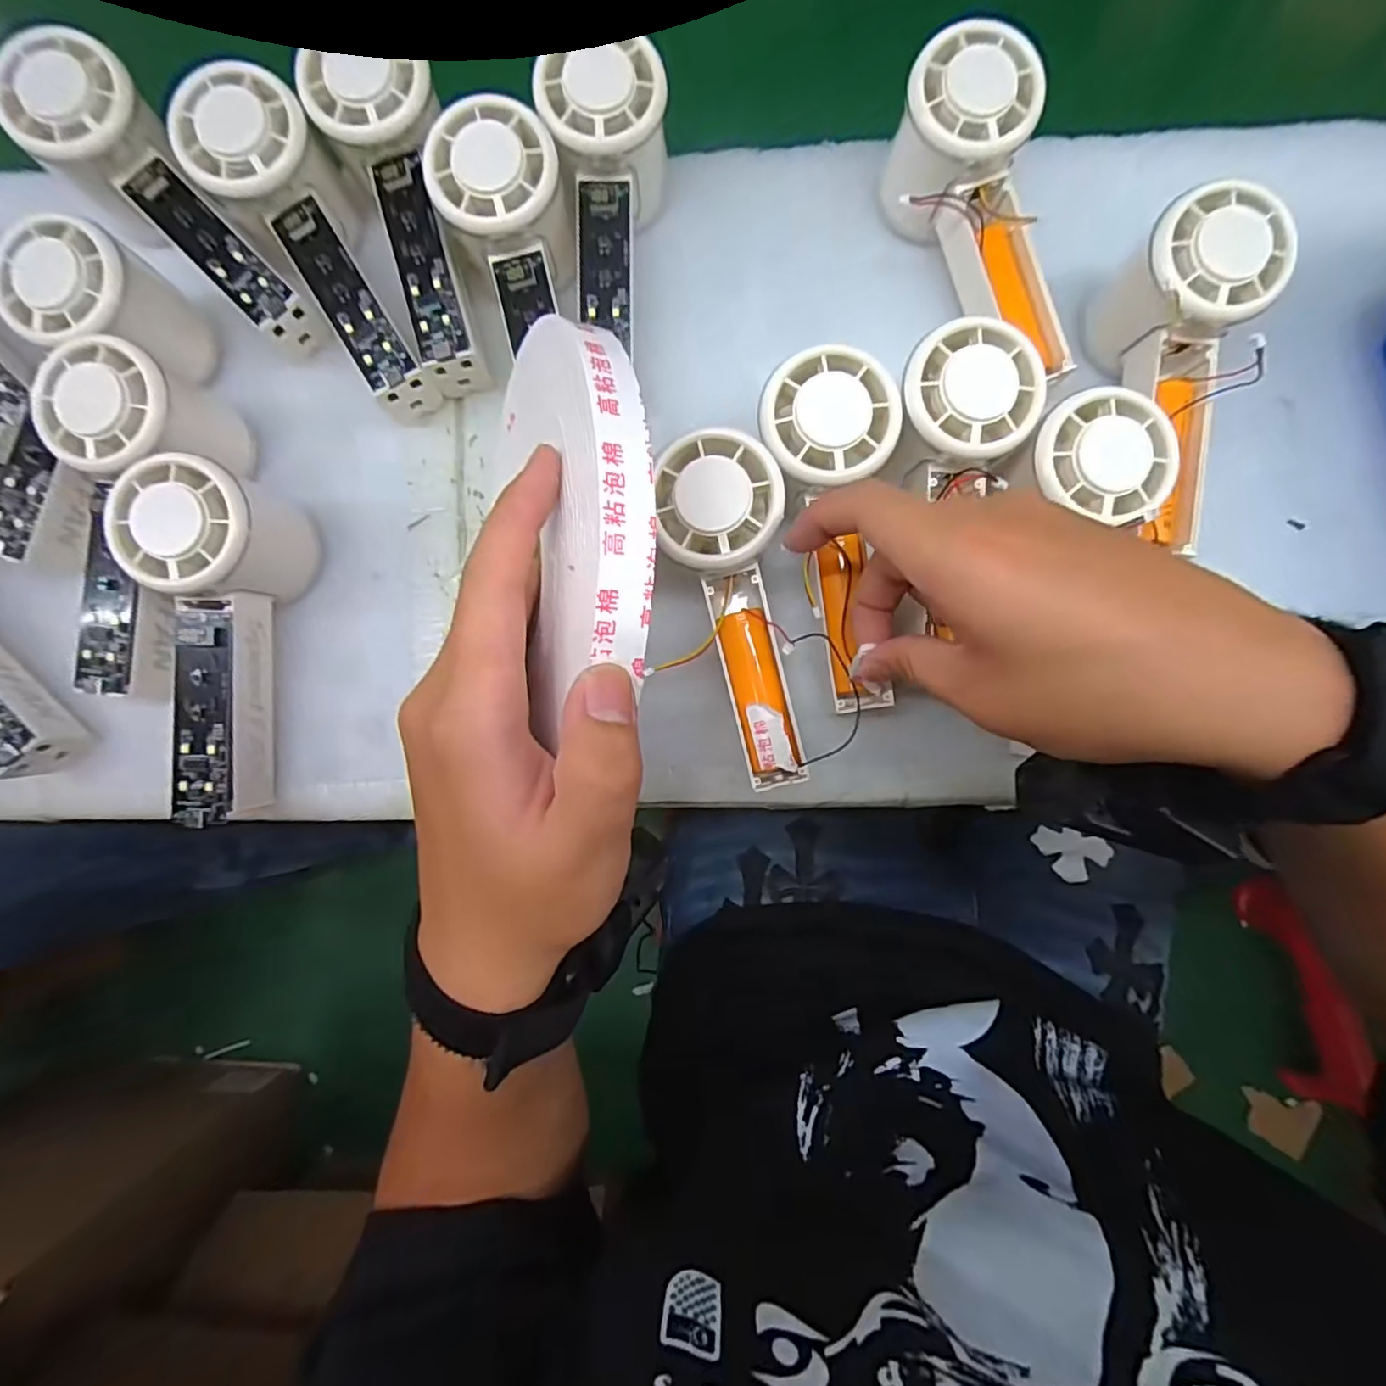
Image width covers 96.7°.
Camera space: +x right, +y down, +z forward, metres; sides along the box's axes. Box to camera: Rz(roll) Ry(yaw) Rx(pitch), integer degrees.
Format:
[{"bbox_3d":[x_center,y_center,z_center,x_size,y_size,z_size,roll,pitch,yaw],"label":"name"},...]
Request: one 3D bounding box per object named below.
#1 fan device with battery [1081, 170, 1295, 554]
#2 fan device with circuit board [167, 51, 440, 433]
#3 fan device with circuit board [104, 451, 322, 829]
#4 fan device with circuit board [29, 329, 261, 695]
[{"bbox_3d":[0.220,-0.140,0.283,0.058,0.056,0.144,-3,97,1],"label":"fan device with battery"},{"bbox_3d":[-0.173,-0.208,0.291,0.054,0.057,0.148,-33,85,-2],"label":"fan device with circuit board"},{"bbox_3d":[-0.216,-0.021,0.273,0.056,0.055,0.153,3,84,1],"label":"fan device with circuit board"},{"bbox_3d":[-0.249,-0.076,0.279,0.060,0.053,0.150,-4,84,1],"label":"fan device with circuit board"}]

